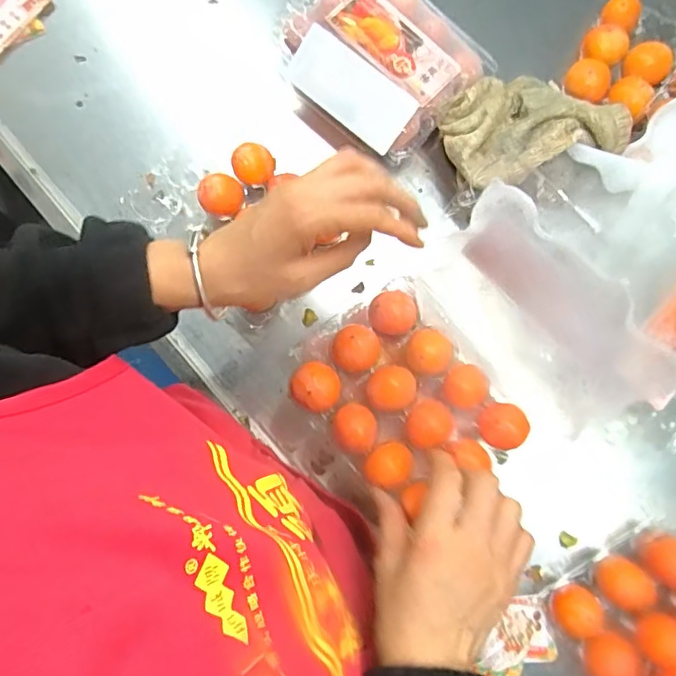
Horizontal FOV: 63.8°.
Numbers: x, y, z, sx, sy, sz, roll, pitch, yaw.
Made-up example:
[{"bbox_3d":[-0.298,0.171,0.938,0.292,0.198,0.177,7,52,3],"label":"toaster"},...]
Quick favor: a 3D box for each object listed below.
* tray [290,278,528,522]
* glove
[{"bbox_3d":[0.058,0.054,0.470,0.136,0.053,0.174,-40,81,-7],"label":"tray"},{"bbox_3d":[0.178,-0.210,0.507,0.147,0.074,0.127,-17,82,-4],"label":"glove"}]

